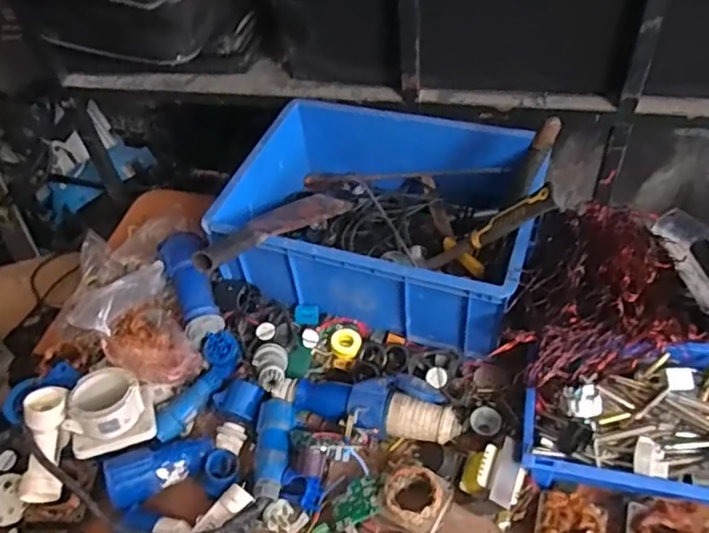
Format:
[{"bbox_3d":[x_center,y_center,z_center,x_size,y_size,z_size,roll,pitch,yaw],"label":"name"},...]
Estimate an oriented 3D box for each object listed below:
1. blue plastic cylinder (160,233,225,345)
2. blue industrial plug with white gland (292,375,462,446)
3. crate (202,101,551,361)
[{"bbox_3d":[-0.264,0.033,1.005,0.075,0.056,0.210,-19,49,-11],"label":"blue plastic cylinder"},{"bbox_3d":[0.027,0.197,0.864,0.238,0.060,0.082,4,49,9],"label":"blue industrial plug with white gland"},{"bbox_3d":[0.055,-0.102,1.028,0.478,0.193,0.384,13,51,16],"label":"crate"}]

